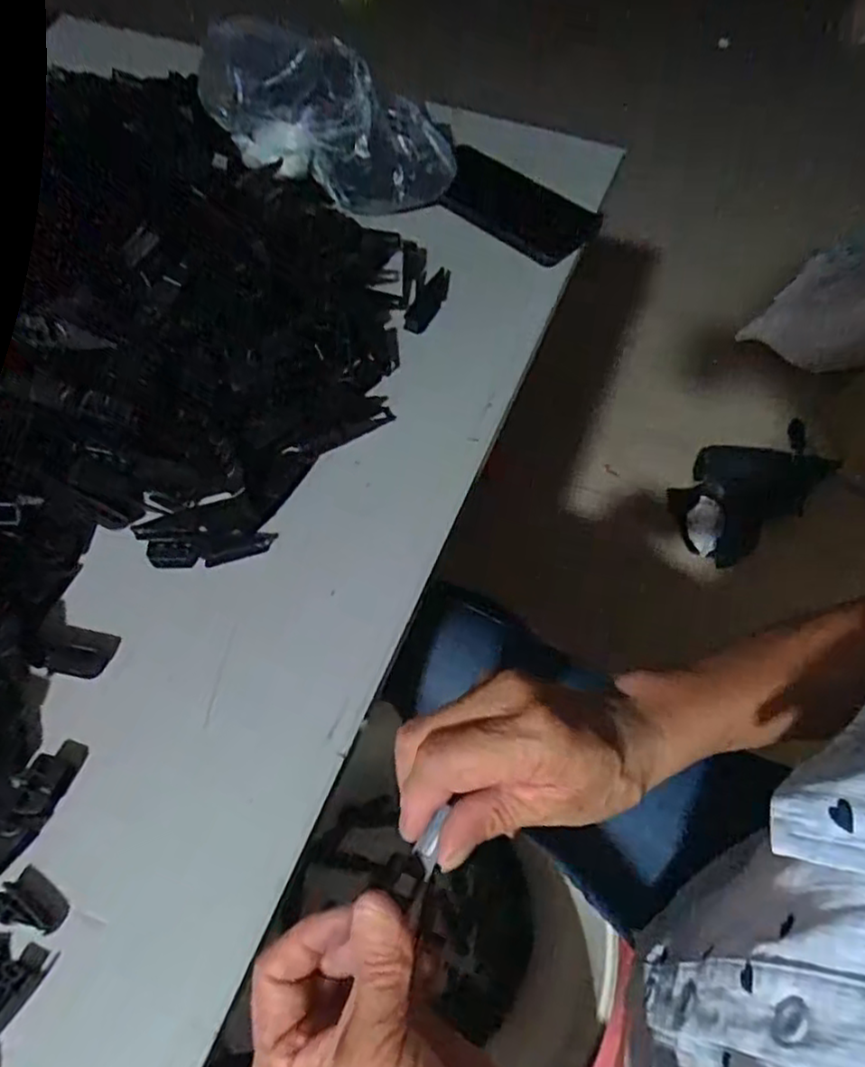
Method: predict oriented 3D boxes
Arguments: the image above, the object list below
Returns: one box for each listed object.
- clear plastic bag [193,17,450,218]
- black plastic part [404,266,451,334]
[{"bbox_3d":[-0.074,-0.323,0.525,0.210,0.105,0.073,14,53,-27],"label":"clear plastic bag"},{"bbox_3d":[-0.004,-0.182,0.512,0.021,0.008,0.070,19,59,10],"label":"black plastic part"}]

